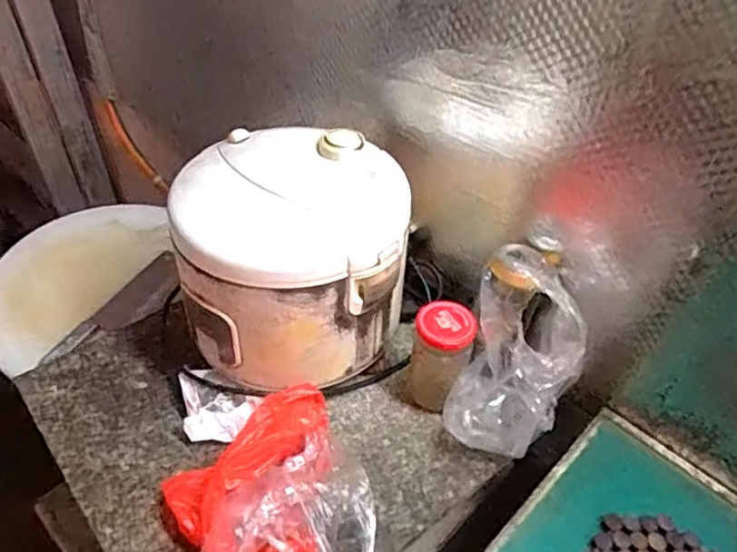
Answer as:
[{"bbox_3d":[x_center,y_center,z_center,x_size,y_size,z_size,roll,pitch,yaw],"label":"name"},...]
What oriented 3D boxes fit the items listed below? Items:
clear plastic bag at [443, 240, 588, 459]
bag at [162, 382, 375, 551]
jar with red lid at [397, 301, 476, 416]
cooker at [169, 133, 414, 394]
[{"bbox_3d":[0.162,0.089,0.683,0.115,0.169,0.178,20,45,15],"label":"clear plastic bag"},{"bbox_3d":[-0.086,0.215,0.585,0.167,0.100,0.197,-19,48,-24],"label":"bag"},{"bbox_3d":[0.079,0.094,0.710,0.062,0.128,0.064,3,43,-3],"label":"jar with red lid"},{"bbox_3d":[-0.083,-0.021,0.696,0.234,0.197,0.211,11,43,6],"label":"cooker"}]

